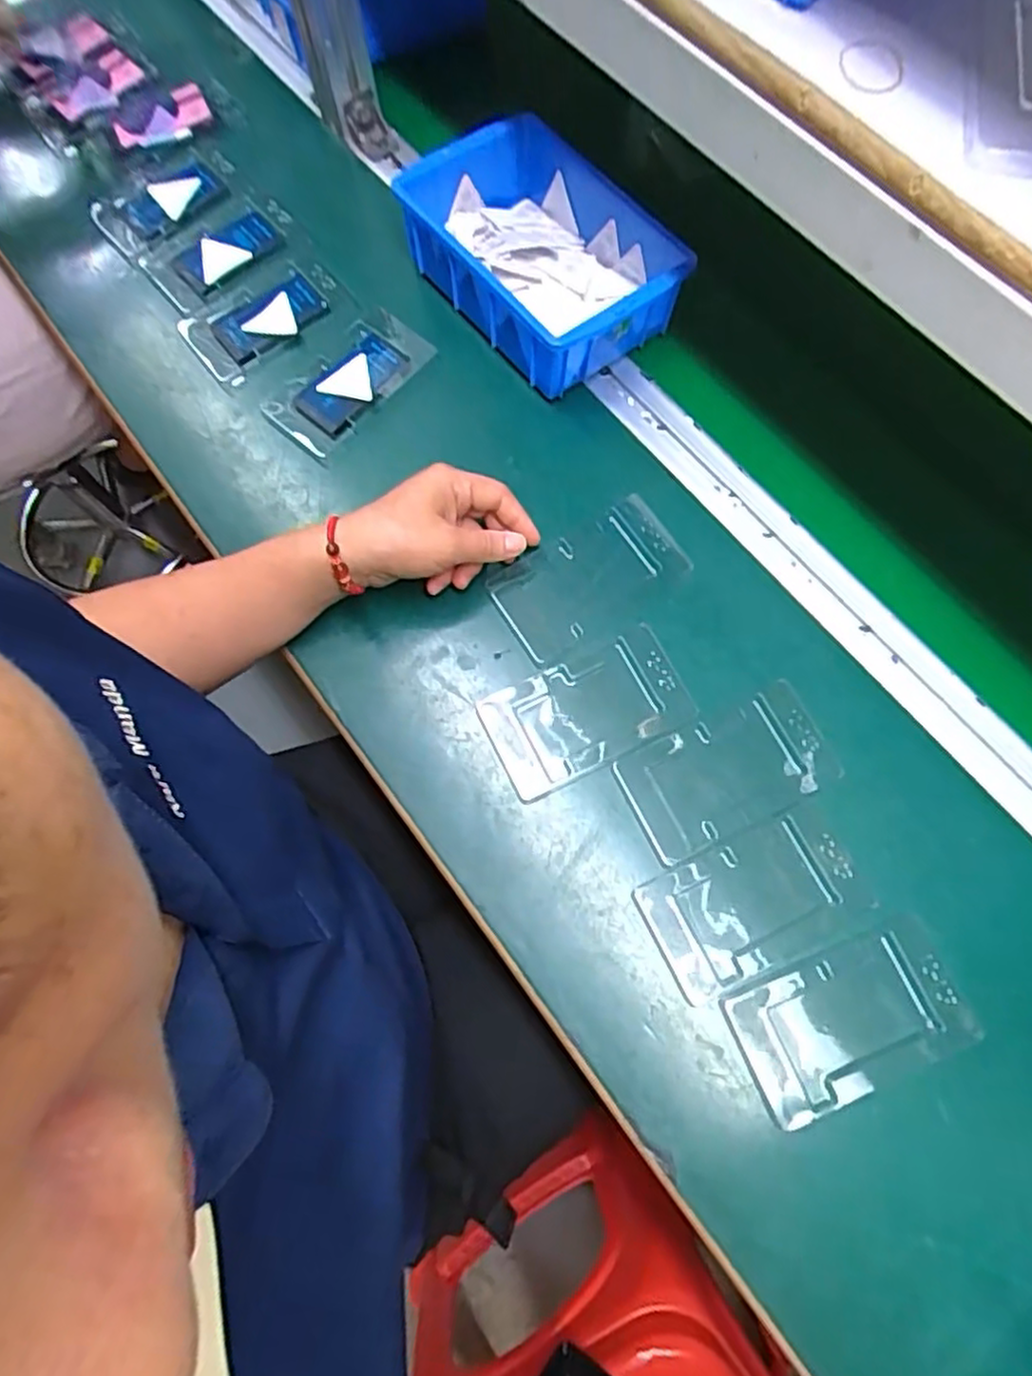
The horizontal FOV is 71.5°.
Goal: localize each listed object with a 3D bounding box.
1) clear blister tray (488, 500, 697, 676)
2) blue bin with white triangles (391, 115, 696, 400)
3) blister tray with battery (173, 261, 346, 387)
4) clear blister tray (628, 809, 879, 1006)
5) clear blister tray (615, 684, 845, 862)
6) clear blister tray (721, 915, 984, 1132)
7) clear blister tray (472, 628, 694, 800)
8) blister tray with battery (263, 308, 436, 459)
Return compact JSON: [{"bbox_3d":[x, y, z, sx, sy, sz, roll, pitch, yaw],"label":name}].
[{"bbox_3d":[0.051,-0.075,0.495,0.128,0.010,0.075,-32,74,-8],"label":"clear blister tray"},{"bbox_3d":[0.019,-0.327,0.546,0.136,0.066,0.203,-36,74,-9],"label":"blue bin with white triangles"},{"bbox_3d":[-0.203,-0.300,0.572,0.121,0.010,0.074,-34,74,-9],"label":"blister tray with battery"},{"bbox_3d":[0.143,0.128,0.433,0.127,0.008,0.070,-25,73,-6],"label":"clear blister tray"},{"bbox_3d":[0.134,0.053,0.453,0.128,0.007,0.071,-24,73,-6],"label":"clear blister tray"},{"bbox_3d":[0.191,0.189,0.410,0.127,0.006,0.073,-22,73,-5],"label":"clear blister tray"},{"bbox_3d":[0.046,0.015,0.468,0.126,0.008,0.074,-25,73,-6],"label":"clear blister tray"},{"bbox_3d":[-0.127,-0.240,0.550,0.072,0.010,0.125,41,78,14],"label":"blister tray with battery"}]

